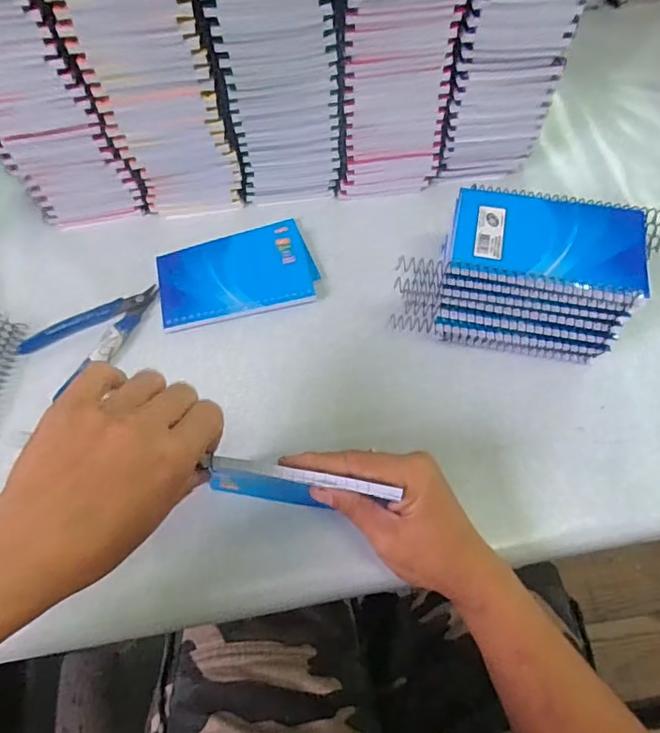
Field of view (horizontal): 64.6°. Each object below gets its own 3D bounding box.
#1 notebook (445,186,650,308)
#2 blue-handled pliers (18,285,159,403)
[{"bbox_3d":[0.155,-0.092,0.372,0.129,0.013,0.092,12,63,8],"label":"notebook"},{"bbox_3d":[-0.194,-0.030,0.438,0.116,0.013,0.061,-34,66,-15],"label":"blue-handled pliers"}]

